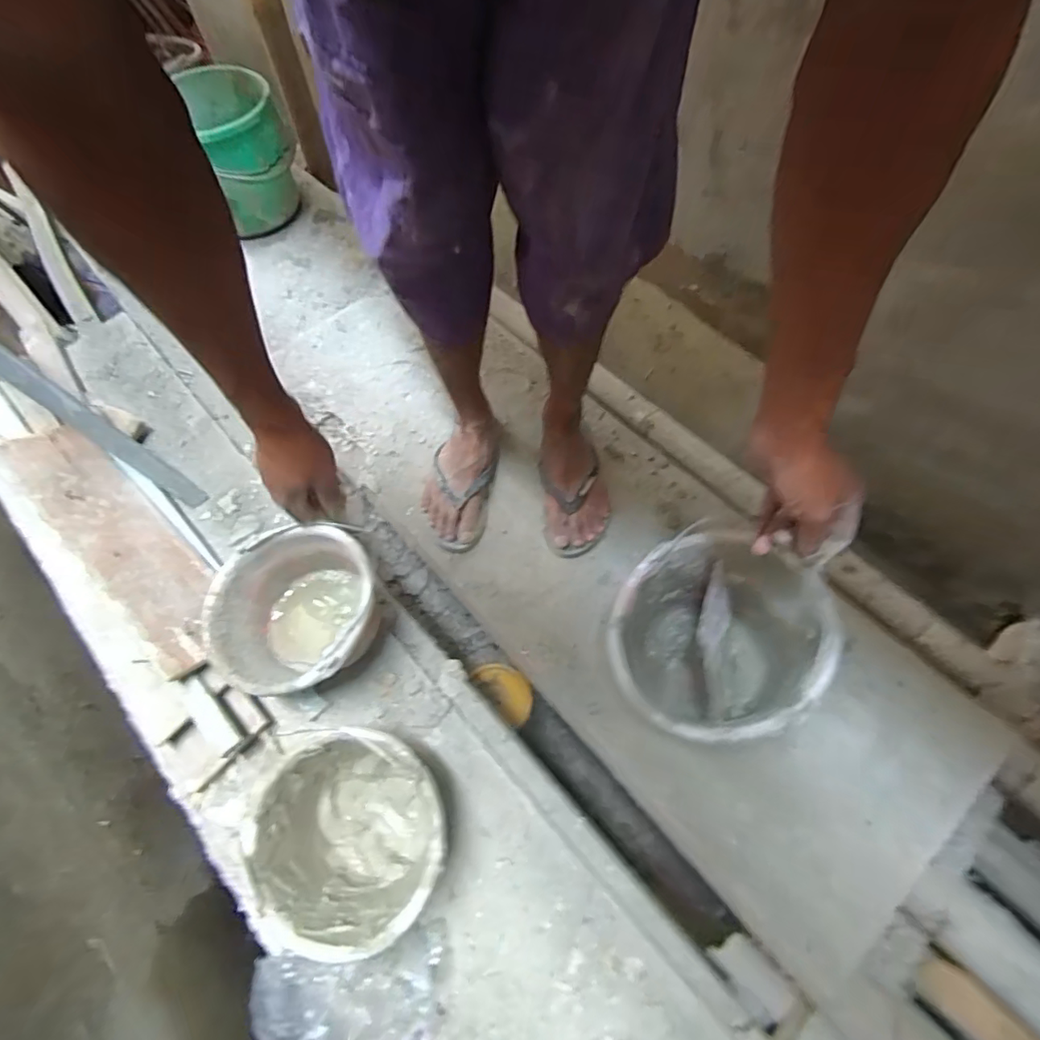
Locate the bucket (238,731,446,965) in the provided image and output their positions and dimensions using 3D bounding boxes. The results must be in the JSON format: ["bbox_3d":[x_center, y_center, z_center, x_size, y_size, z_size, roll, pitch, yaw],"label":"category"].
[{"bbox_3d":[-0.215,0.406,0.731,0.233,0.178,0.225,0,67,-1],"label":"bucket"}]

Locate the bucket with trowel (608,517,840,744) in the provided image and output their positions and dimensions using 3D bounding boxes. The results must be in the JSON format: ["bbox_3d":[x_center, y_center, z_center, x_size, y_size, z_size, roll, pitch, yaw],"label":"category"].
[{"bbox_3d":[0.222,0.157,0.682,0.224,0.183,0.222,0,67,-1],"label":"bucket with trowel"}]

